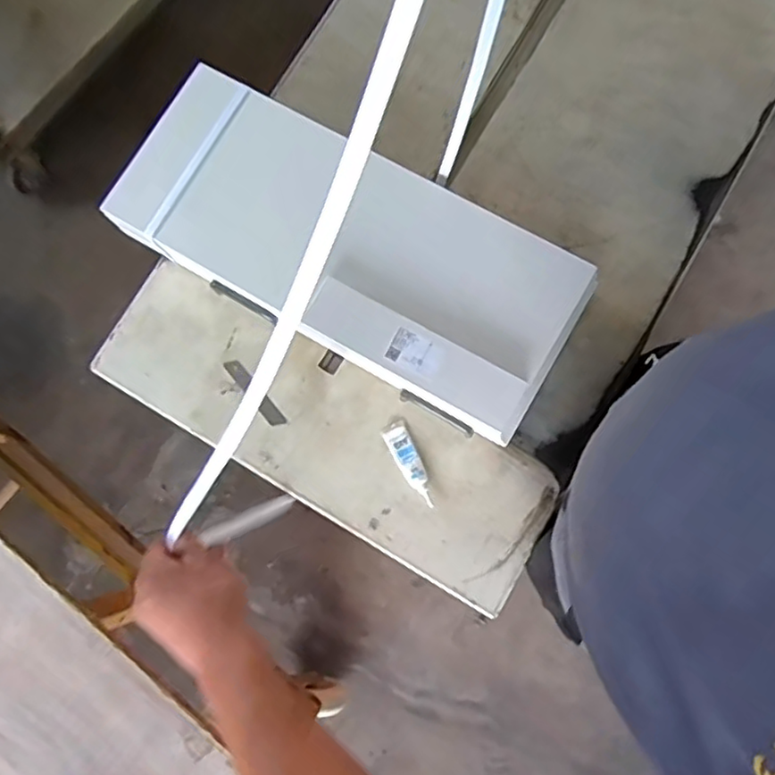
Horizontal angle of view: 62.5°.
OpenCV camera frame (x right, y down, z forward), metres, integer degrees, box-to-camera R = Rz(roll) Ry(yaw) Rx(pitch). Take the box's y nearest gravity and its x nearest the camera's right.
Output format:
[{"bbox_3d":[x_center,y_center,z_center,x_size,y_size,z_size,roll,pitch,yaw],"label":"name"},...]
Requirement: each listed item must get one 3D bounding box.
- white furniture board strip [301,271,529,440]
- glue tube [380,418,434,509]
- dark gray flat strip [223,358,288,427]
[{"bbox_3d":[0.028,-0.035,0.657,0.233,0.020,0.057,30,82,9],"label":"white furniture board strip"},{"bbox_3d":[0.026,0.085,0.717,0.028,0.011,0.101,-26,78,-1],"label":"glue tube"},{"bbox_3d":[-0.157,0.006,0.756,0.020,0.007,0.104,-40,76,-5],"label":"dark gray flat strip"}]

